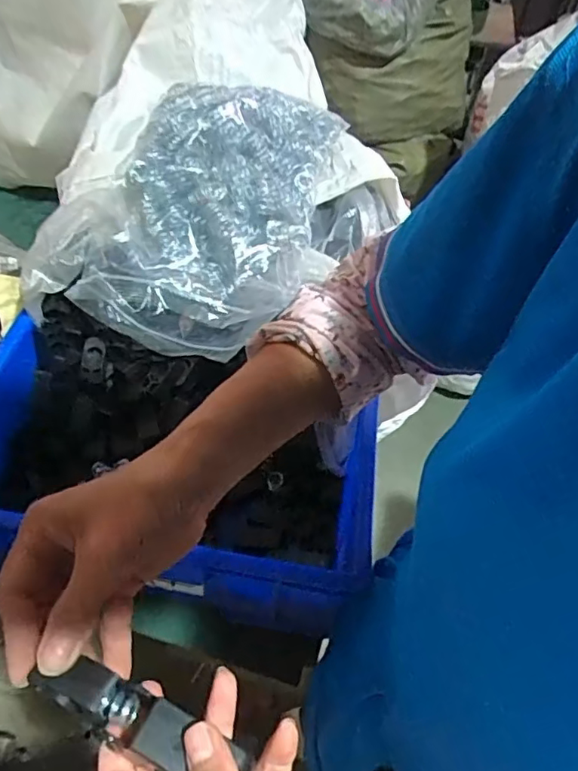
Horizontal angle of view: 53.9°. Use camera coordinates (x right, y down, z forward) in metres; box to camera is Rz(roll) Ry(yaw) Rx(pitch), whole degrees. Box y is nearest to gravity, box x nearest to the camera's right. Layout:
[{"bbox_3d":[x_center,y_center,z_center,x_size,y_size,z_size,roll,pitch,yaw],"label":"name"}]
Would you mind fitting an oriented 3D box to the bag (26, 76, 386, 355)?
[{"bbox_3d":[-0.058,-0.153,0.484,0.200,0.132,0.280,29,56,17],"label":"bag"}]

